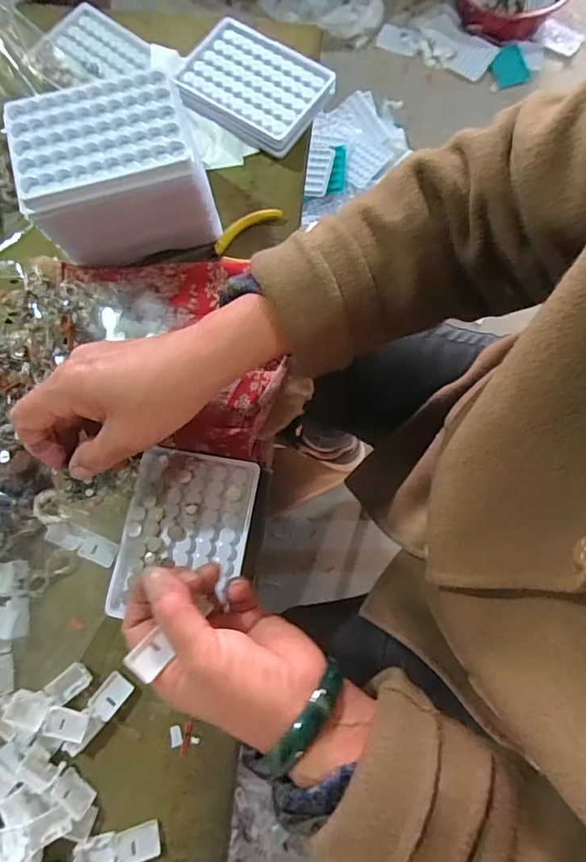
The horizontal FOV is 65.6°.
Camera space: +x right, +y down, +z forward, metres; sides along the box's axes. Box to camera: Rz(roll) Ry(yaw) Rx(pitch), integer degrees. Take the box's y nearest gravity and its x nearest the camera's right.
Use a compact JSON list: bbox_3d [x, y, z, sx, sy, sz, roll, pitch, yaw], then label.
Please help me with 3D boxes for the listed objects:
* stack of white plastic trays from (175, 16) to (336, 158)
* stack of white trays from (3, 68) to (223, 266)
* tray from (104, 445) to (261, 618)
[{"bbox_3d":[-0.037,-0.327,0.431,0.133,0.017,0.095,35,79,7],"label":"stack of white plastic trays"},{"bbox_3d":[-0.137,-0.203,0.367,0.132,0.090,0.088,-18,78,-5],"label":"stack of white trays"},{"bbox_3d":[-0.082,0.077,0.348,0.093,0.010,0.123,9,77,1],"label":"tray"}]

